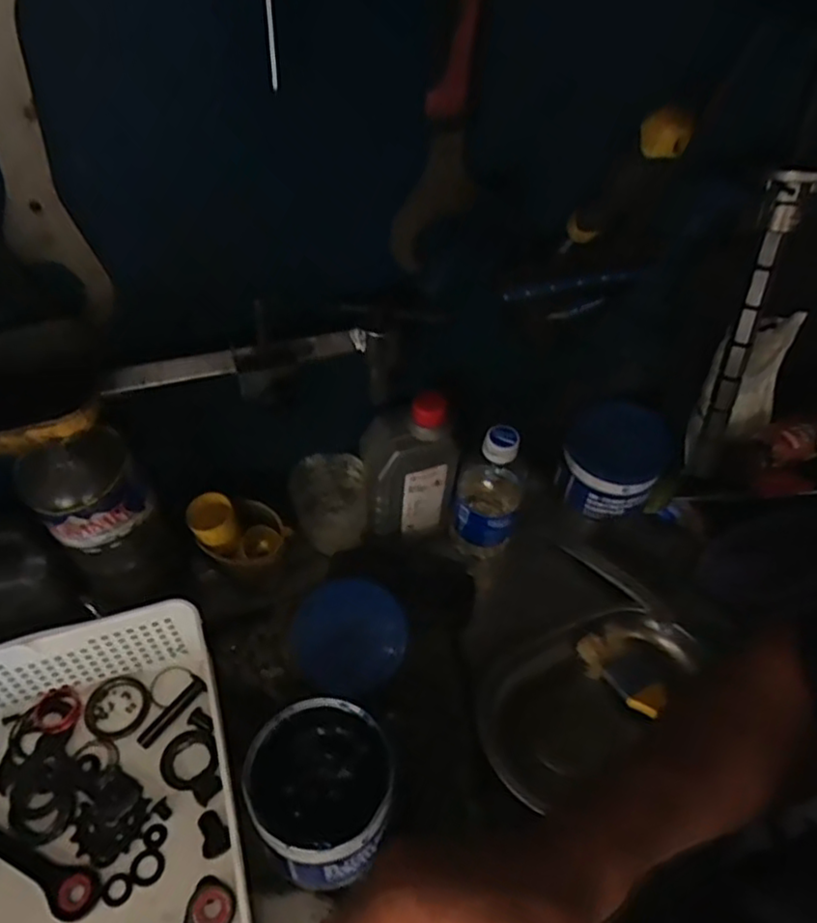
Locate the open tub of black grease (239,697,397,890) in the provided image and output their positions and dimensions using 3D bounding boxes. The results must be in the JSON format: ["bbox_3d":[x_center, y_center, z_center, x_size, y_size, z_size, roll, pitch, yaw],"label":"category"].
[{"bbox_3d":[-0.064,0.238,0.495,0.093,0.087,0.102,2,47,-2],"label":"open tub of black grease"}]

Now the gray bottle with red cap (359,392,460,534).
[{"bbox_3d":[0.002,0.014,0.627,0.082,0.162,0.044,0,47,-4],"label":"gray bottle with red cap"}]

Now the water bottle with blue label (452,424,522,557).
[{"bbox_3d":[0.076,0.023,0.643,0.058,0.148,0.057,1,50,-1],"label":"water bottle with blue label"}]

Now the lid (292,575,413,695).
[{"bbox_3d":[-0.053,0.156,0.621,0.100,0.009,0.099,0,64,0],"label":"lid"}]

